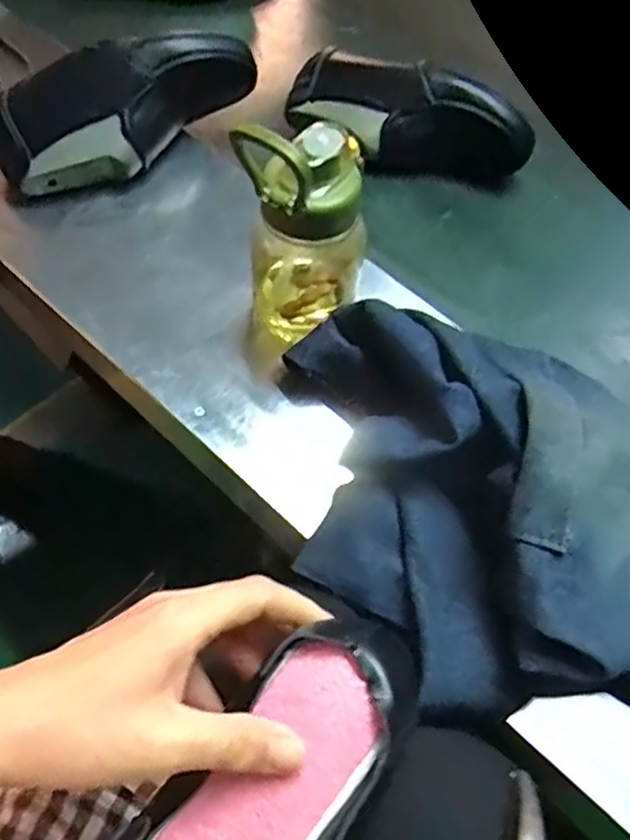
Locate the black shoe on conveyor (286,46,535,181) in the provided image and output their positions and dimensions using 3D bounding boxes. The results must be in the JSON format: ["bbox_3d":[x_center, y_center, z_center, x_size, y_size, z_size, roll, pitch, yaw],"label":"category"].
[{"bbox_3d":[0.104,-0.332,0.741,0.259,0.088,0.109,7,59,0],"label":"black shoe on conveyor"}]

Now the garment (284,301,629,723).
[{"bbox_3d":[0.145,0.041,0.453,0.317,0.103,0.275,1,59,-3],"label":"garment"}]

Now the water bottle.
[{"bbox_3d":[-0.004,-0.130,0.500,0.102,0.208,0.076,-14,61,-13],"label":"water bottle"}]

